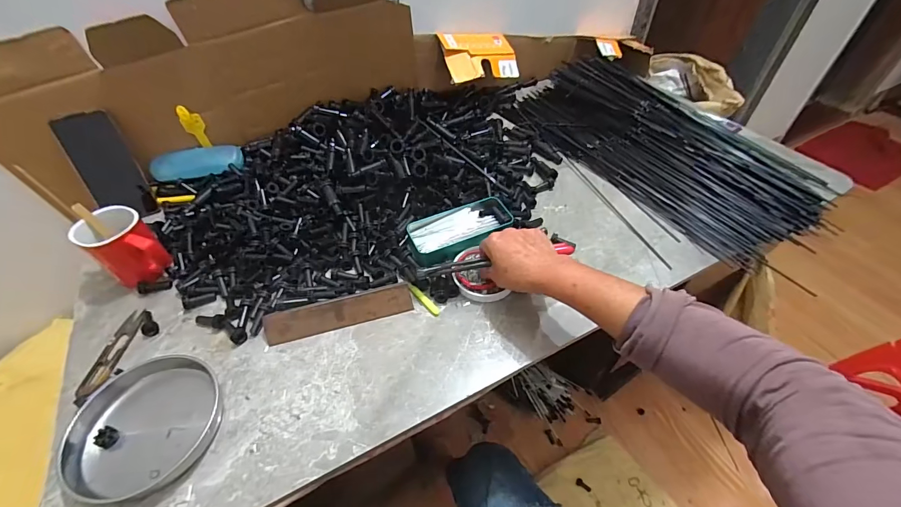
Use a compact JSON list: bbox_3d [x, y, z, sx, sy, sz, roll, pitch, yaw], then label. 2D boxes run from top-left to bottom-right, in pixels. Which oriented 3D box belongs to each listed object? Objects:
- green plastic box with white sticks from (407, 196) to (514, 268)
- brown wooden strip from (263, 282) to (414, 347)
[{"bbox_3d":[0.012,-0.036,0.564,0.152,0.027,0.073,-23,51,-18],"label":"green plastic box with white sticks"},{"bbox_3d":[-0.138,0.074,0.475,0.179,0.010,0.038,-13,96,-10],"label":"brown wooden strip"}]

